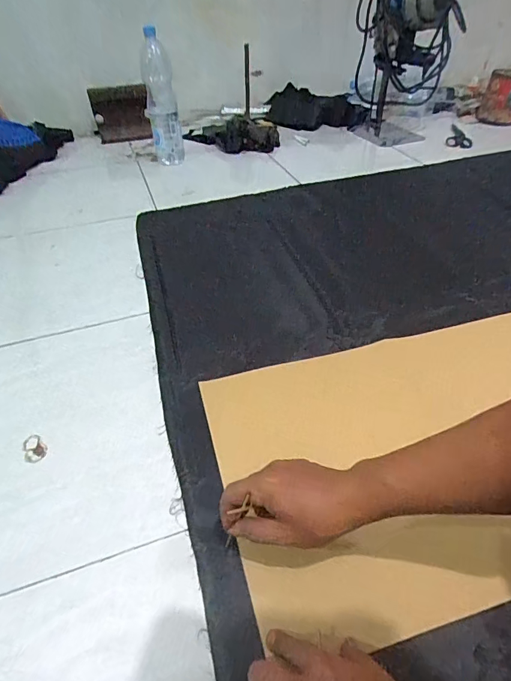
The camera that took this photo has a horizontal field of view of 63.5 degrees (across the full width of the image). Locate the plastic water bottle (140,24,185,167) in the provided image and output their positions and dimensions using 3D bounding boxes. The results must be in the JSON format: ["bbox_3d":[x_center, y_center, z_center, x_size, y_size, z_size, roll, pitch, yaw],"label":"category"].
[{"bbox_3d":[-0.261,-0.656,1.152,0.087,0.344,0.104,-7,43,-6],"label":"plastic water bottle"}]

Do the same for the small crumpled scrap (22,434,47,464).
[{"bbox_3d":[-0.283,0.138,0.528,0.026,0.004,0.045,-24,48,-23],"label":"small crumpled scrap"}]

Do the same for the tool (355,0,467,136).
[{"bbox_3d":[0.437,-0.864,1.220,0.268,0.473,0.295,11,44,12],"label":"tool"}]

